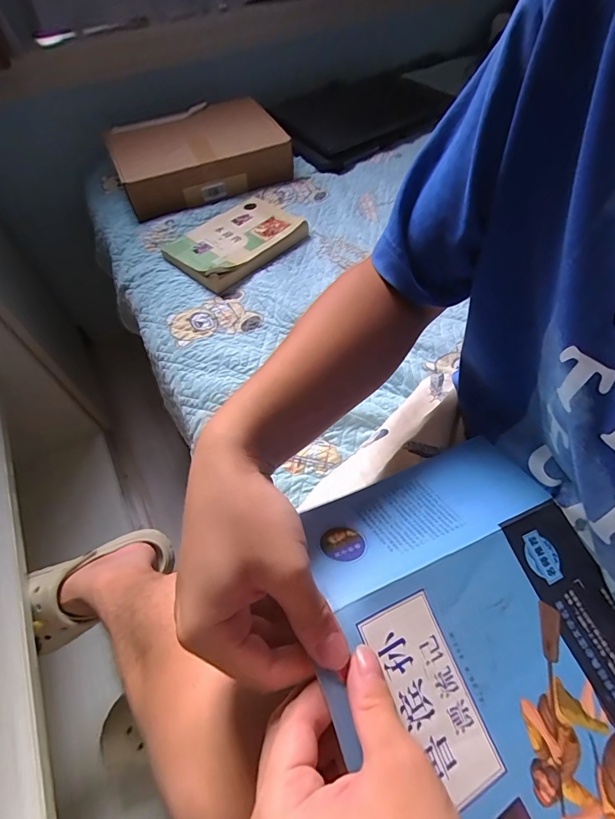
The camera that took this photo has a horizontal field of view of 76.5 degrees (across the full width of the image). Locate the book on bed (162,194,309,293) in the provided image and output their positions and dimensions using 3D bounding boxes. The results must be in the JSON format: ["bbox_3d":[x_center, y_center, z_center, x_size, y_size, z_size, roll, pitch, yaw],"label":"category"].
[{"bbox_3d":[-0.139,-0.339,0.762,0.246,0.028,0.184,-41,63,-21],"label":"book on bed"}]

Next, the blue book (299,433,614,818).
[{"bbox_3d":[0.109,0.138,0.246,0.214,0.032,0.231,-13,58,-25],"label":"blue book"}]

